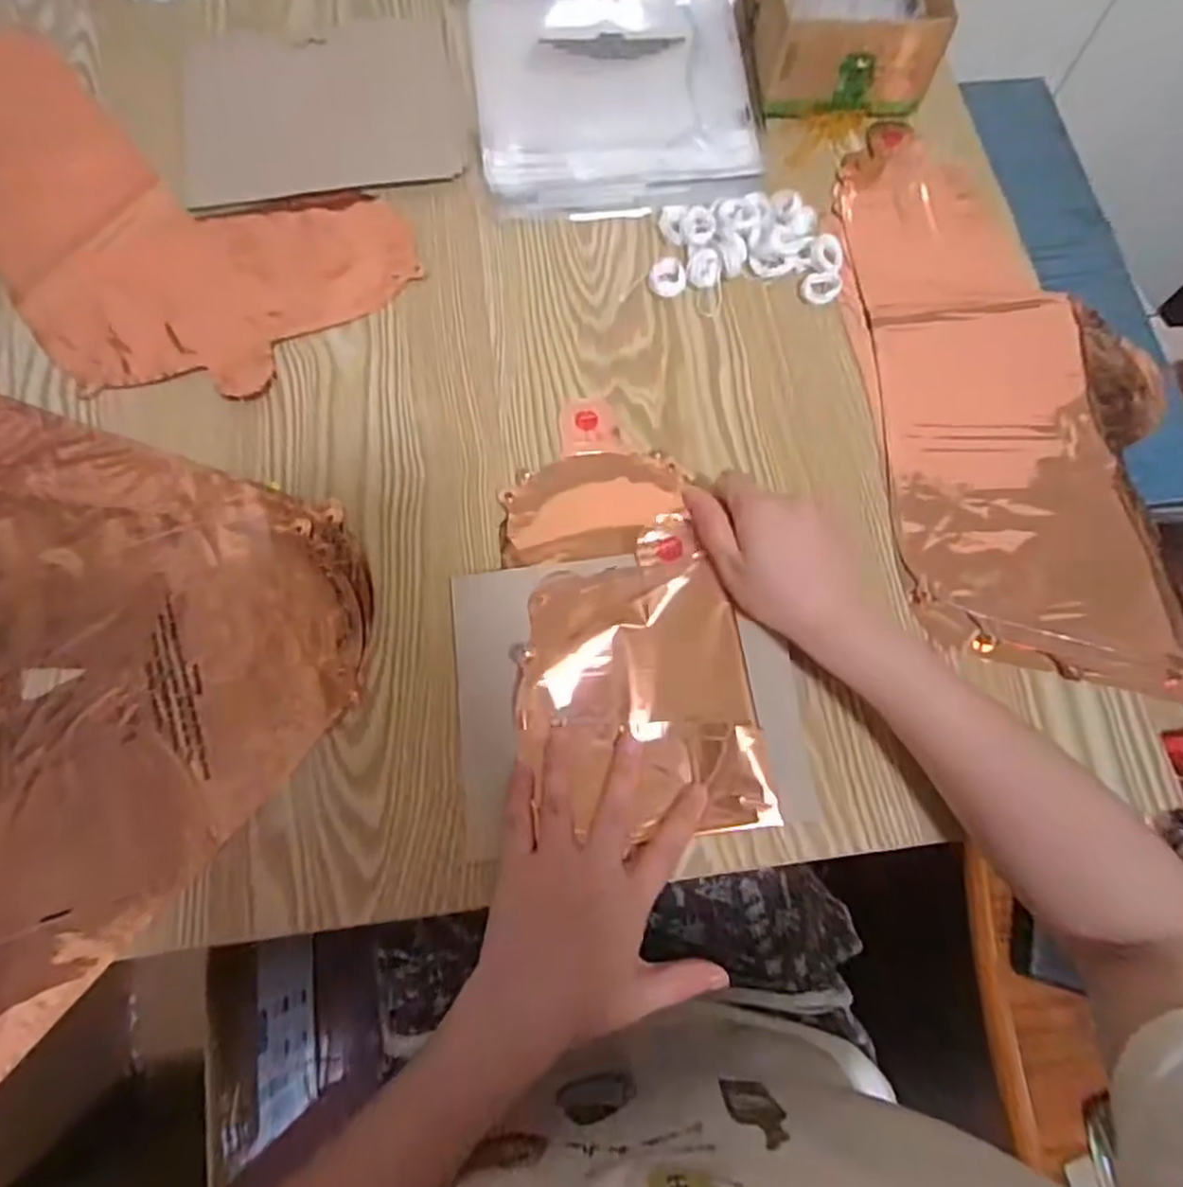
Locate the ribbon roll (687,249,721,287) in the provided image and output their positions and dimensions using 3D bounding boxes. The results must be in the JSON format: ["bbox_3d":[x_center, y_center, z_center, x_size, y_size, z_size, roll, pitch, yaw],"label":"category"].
[{"bbox_3d":[0.079,-0.230,0.526,0.023,0.008,0.027,12,71,3],"label":"ribbon roll"}]

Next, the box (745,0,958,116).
[{"bbox_3d":[0.193,-0.469,0.582,0.133,0.063,0.194,3,70,0],"label":"box"}]

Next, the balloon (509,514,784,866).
[{"bbox_3d":[0.025,0.052,0.424,0.131,0.008,0.170,-10,78,-2],"label":"balloon"}]

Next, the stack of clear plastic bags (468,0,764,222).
[{"bbox_3d":[0.020,-0.395,0.578,0.213,0.020,0.237,-6,71,-3],"label":"stack of clear plastic bags"}]

